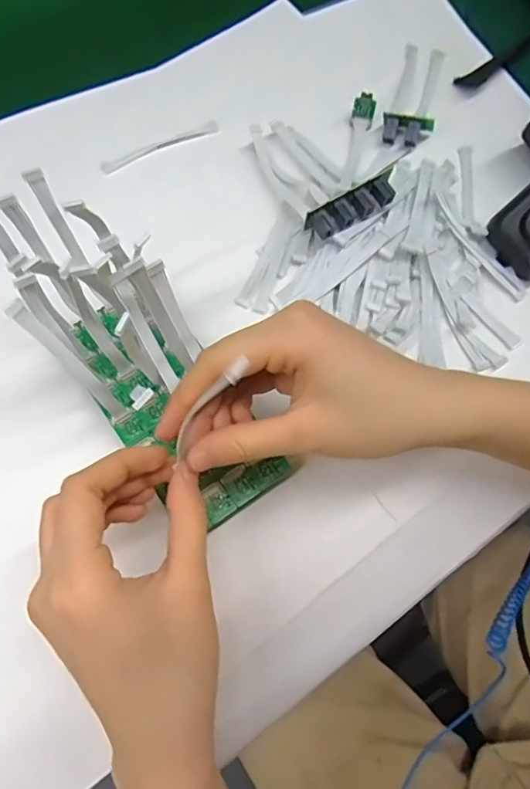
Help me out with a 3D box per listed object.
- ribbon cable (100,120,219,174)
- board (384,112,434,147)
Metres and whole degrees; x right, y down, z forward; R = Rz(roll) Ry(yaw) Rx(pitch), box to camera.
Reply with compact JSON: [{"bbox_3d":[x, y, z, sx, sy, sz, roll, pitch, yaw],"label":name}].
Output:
[{"bbox_3d":[-0.077,-0.184,0.396,0.091,0.005,0.012,-25,70,-10],"label":"ribbon cable"},{"bbox_3d":[0.104,-0.193,0.392,0.036,0.017,0.018,7,68,3],"label":"board"}]

